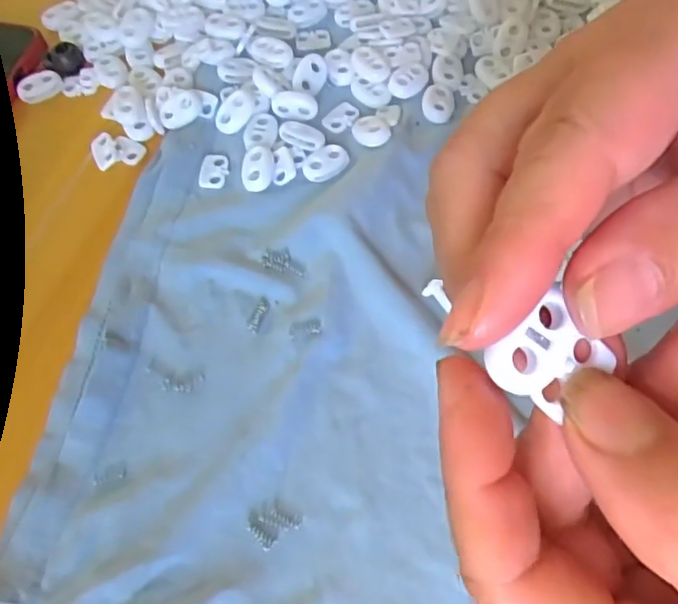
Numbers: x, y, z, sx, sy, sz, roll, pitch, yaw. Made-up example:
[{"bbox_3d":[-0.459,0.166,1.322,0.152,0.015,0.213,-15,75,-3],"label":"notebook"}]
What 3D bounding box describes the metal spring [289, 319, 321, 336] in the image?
[{"bbox_3d":[-0.013,0.010,0.240,0.013,0.004,0.007,-2,63,2],"label":"metal spring"}]

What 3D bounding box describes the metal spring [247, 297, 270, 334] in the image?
[{"bbox_3d":[-0.033,0.004,0.246,0.005,0.004,0.016,18,67,11],"label":"metal spring"}]

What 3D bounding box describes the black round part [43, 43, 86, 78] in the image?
[{"bbox_3d":[-0.142,-0.127,0.315,0.018,0.008,0.018,-1,64,3],"label":"black round part"}]

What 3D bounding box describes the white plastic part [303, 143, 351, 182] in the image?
[{"bbox_3d":[-0.006,-0.065,0.277,0.021,0.004,0.016,-26,65,-10],"label":"white plastic part"}]

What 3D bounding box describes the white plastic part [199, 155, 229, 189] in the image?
[{"bbox_3d":[-0.058,-0.062,0.282,0.013,0.004,0.019,-2,63,2],"label":"white plastic part"}]

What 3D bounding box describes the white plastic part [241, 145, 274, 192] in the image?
[{"bbox_3d":[-0.037,-0.062,0.279,0.015,0.006,0.022,-7,63,0],"label":"white plastic part"}]

